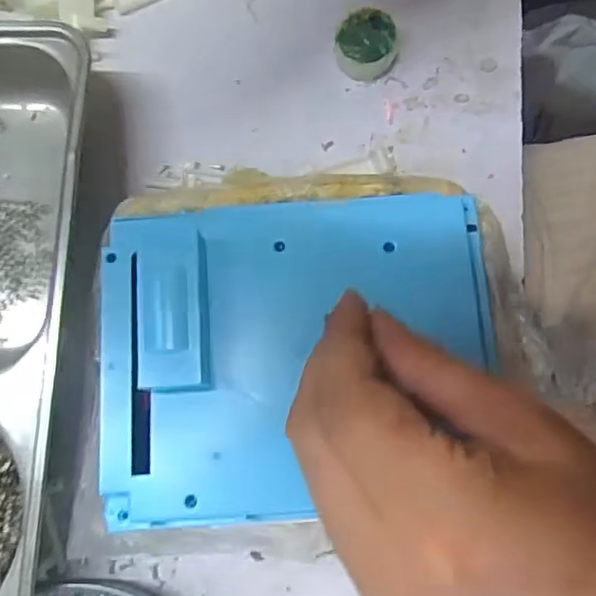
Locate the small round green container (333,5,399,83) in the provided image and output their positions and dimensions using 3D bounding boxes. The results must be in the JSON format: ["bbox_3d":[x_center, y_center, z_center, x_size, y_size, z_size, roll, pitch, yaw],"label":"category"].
[{"bbox_3d":[0.036,-0.134,0.319,0.030,0.018,0.033,0,79,-1],"label":"small round green container"}]

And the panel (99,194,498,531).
[{"bbox_3d":[0.001,0.020,0.234,0.156,0.022,0.125,-2,79,-4],"label":"panel"}]

